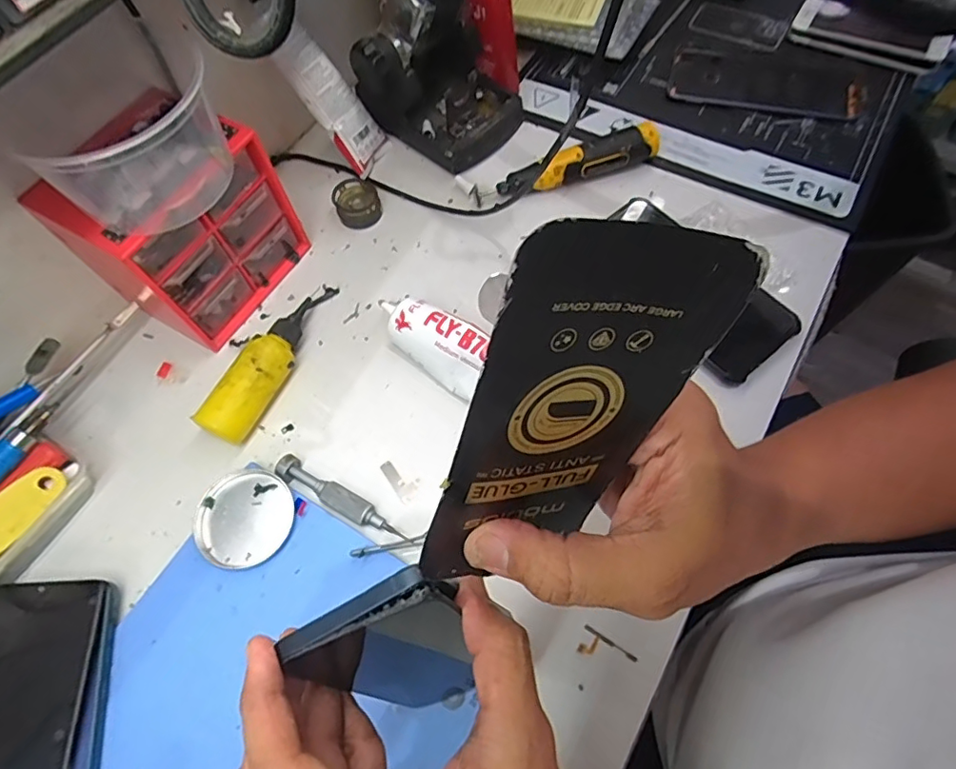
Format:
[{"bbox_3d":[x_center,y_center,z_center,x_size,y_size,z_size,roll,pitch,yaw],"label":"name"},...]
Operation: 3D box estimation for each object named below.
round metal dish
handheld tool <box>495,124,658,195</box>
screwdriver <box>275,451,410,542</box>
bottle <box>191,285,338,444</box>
[{"bbox_3d":[-0.156,0.092,0.373,0.064,0.015,0.061,-1,65,3],"label":"round metal dish"},{"bbox_3d":[0.091,-0.192,0.485,0.141,0.029,0.030,-24,66,-8],"label":"handheld tool"},{"bbox_3d":[-0.092,0.079,0.373,0.102,0.016,0.016,26,69,15],"label":"screwdriver"},{"bbox_3d":[-0.150,-0.023,0.418,0.032,0.035,0.148,25,69,14],"label":"bottle"}]

